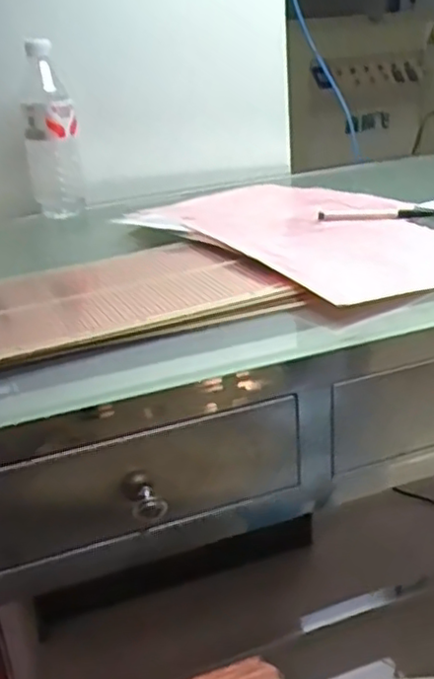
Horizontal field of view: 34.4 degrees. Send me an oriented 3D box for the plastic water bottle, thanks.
[{"bbox_3d":[-0.222,-0.273,0.936,0.069,0.226,0.069,-10,24,-10],"label":"plastic water bottle"}]

